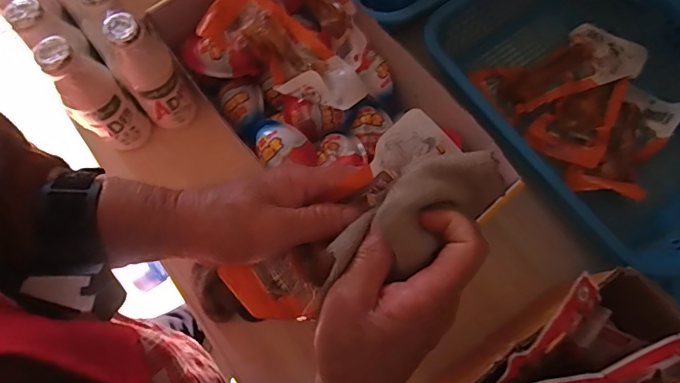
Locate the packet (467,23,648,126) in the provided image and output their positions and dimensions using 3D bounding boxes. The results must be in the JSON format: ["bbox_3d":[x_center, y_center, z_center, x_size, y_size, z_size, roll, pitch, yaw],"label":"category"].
[{"bbox_3d":[0.252,-0.139,0.542,0.177,0.034,0.076,-22,75,-8],"label":"packet"}]

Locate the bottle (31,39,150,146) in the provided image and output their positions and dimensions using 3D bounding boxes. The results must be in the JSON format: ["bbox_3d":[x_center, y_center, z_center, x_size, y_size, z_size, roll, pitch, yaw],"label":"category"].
[{"bbox_3d":[-0.230,-0.089,0.447,0.046,0.128,0.047,40,76,10],"label":"bottle"}]

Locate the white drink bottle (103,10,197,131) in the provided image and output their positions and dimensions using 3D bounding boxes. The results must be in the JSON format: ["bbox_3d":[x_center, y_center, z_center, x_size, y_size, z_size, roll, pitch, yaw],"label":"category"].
[{"bbox_3d":[-0.184,-0.113,0.458,0.050,0.130,0.053,-33,77,-10],"label":"white drink bottle"}]

